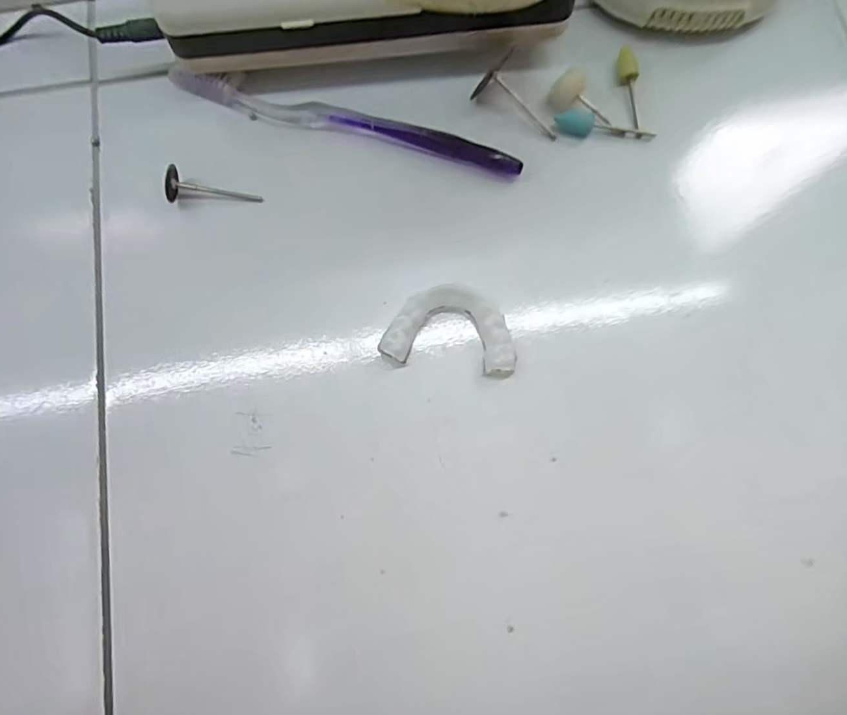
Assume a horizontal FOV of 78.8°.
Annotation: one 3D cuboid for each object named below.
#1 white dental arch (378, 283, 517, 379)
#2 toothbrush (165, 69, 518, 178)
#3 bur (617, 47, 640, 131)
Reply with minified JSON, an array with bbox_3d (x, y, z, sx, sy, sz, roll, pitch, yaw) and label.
[{"bbox_3d":[0.014,-0.014,0.238,0.060,0.009,0.039,10,78,4],"label":"white dental arch"},{"bbox_3d":[-0.041,-0.119,0.264,0.183,0.013,0.013,17,79,5],"label":"toothbrush"},{"bbox_3d":[0.107,-0.138,0.265,0.008,0.007,0.043,-11,91,-1],"label":"bur"}]

